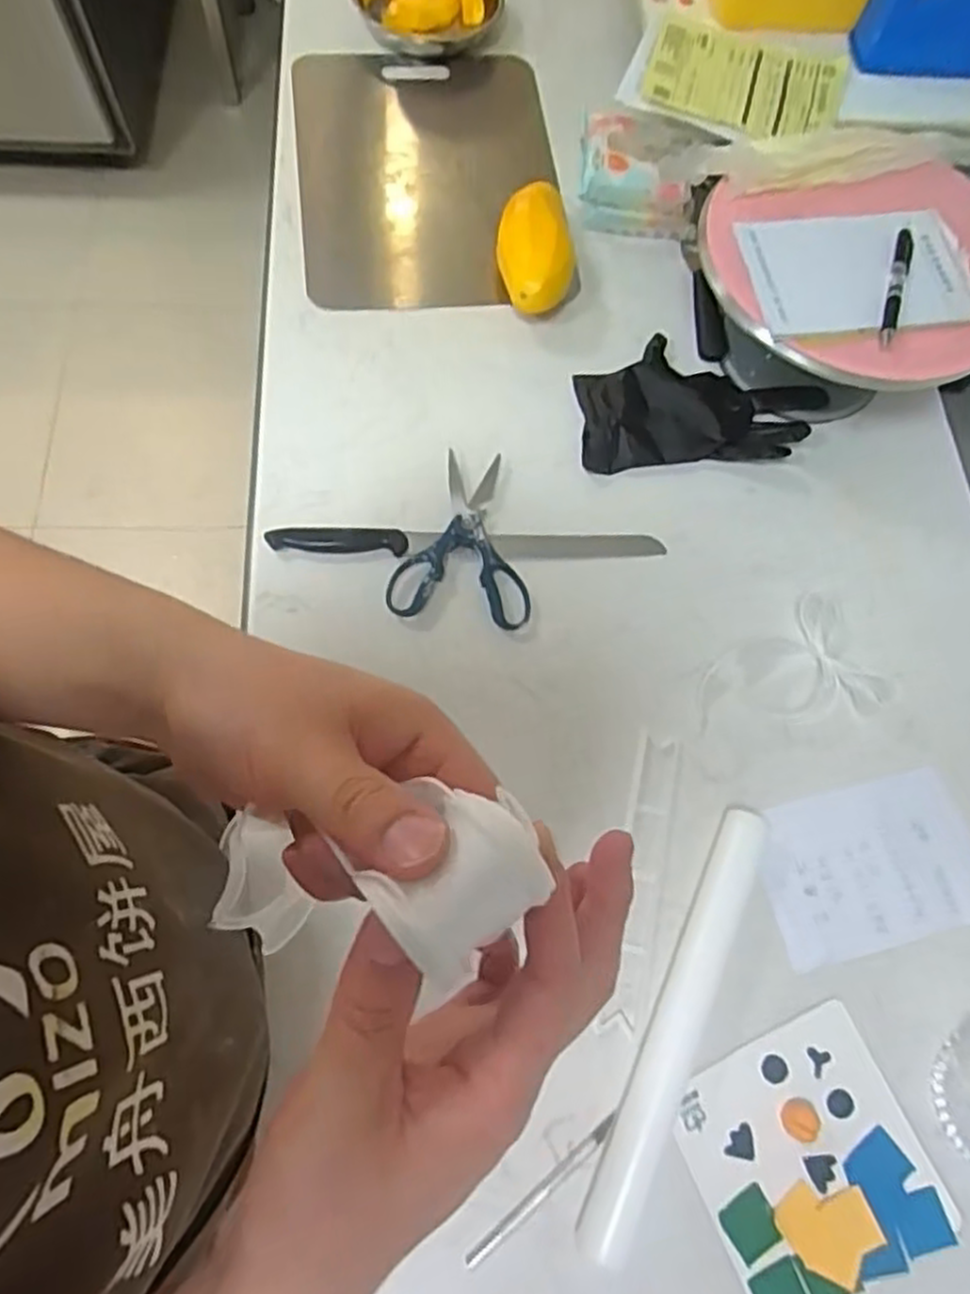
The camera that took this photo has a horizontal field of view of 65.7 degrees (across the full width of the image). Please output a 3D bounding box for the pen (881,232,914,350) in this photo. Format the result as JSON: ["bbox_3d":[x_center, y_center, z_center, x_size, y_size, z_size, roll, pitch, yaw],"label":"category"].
[{"bbox_3d":[0.352,-0.306,0.640,0.015,0.012,0.136,18,70,1],"label":"pen"}]

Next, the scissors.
[{"bbox_3d":[-0.017,-0.100,0.690,0.124,0.015,0.166,6,70,-1],"label":"scissors"}]

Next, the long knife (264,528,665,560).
[{"bbox_3d":[-0.014,-0.096,0.688,0.356,0.018,0.026,0,70,-3],"label":"long knife"}]

